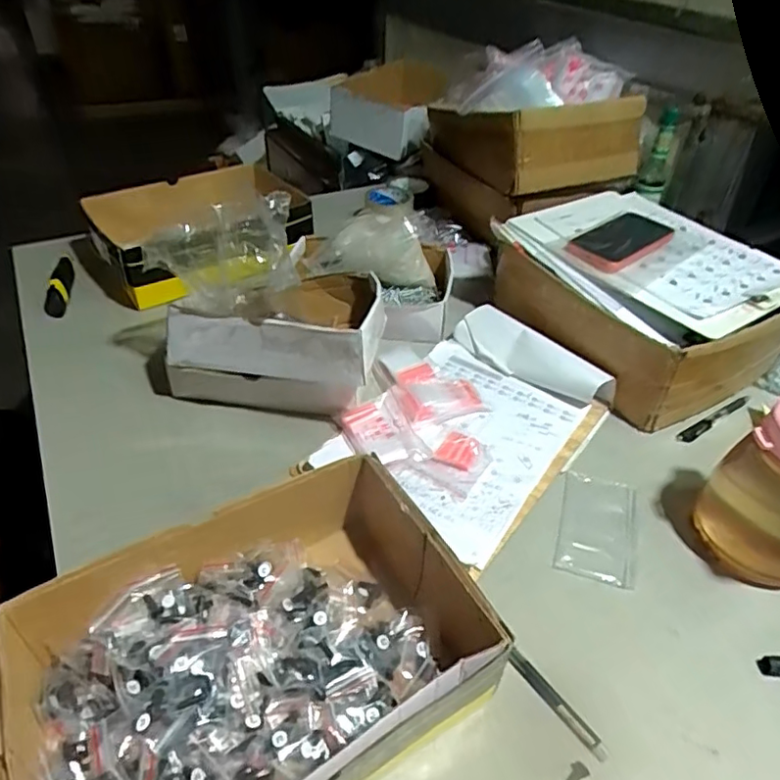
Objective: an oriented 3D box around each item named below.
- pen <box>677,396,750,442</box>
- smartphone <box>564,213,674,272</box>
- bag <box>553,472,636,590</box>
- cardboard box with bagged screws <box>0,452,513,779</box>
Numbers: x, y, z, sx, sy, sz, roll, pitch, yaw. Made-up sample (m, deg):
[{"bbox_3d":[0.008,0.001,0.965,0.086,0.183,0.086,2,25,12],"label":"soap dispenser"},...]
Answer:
[{"bbox_3d":[0.399,0.035,0.711,0.130,0.009,0.016,-21,45,-24],"label":"pen"},{"bbox_3d":[0.312,-0.202,0.769,0.180,0.015,0.081,-28,54,-33],"label":"smartphone"},{"bbox_3d":[0.208,0.135,0.580,0.073,0.007,0.120,13,42,13],"label":"bag"},{"bbox_3d":[-0.099,0.201,0.424,0.303,0.109,0.212,-21,45,-25],"label":"cardboard box with bagged screws"}]

